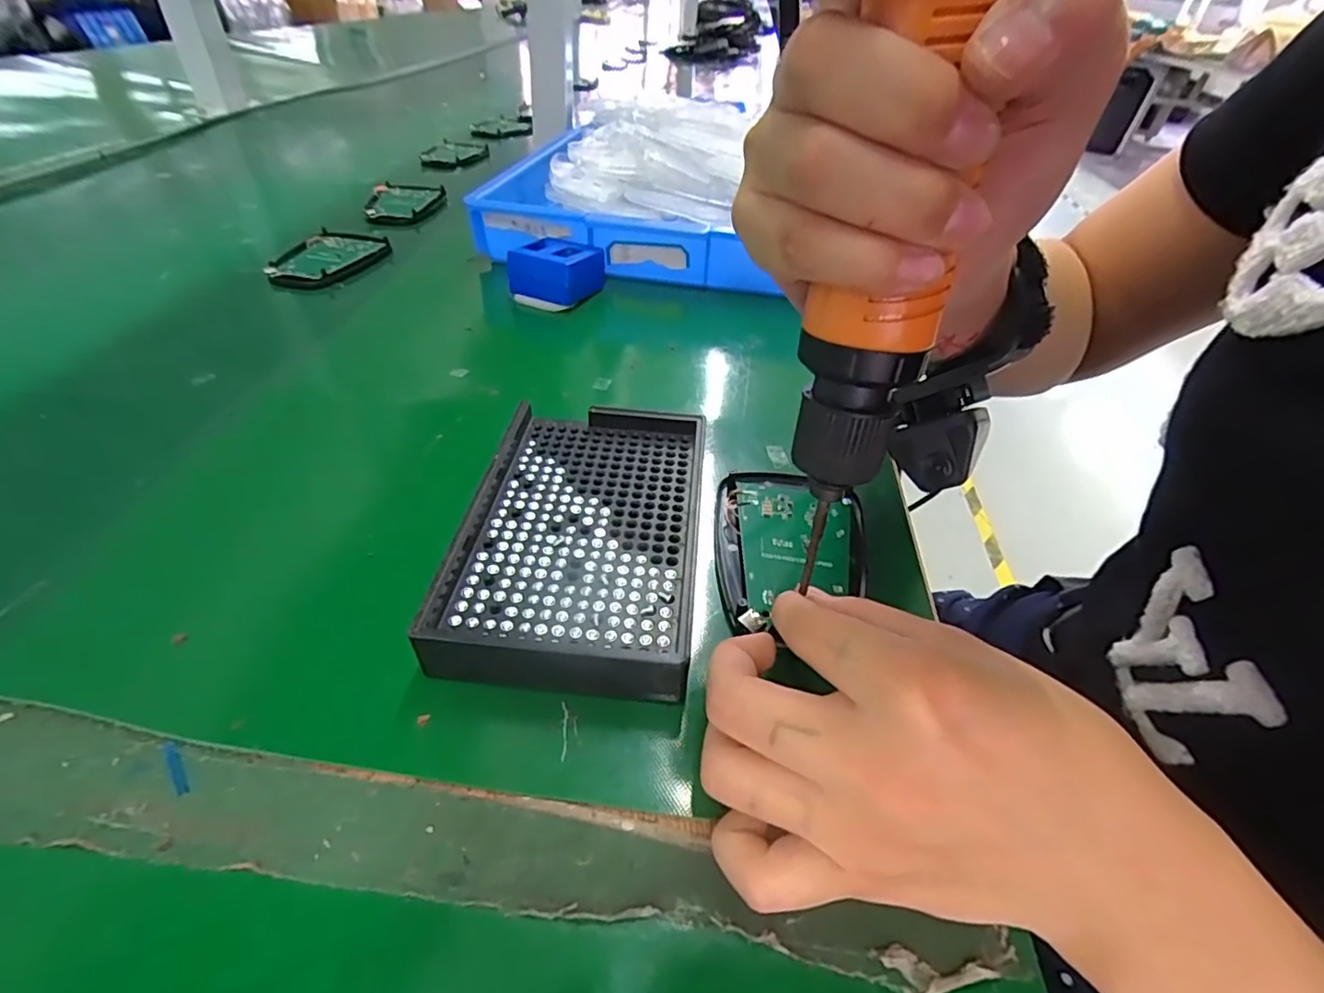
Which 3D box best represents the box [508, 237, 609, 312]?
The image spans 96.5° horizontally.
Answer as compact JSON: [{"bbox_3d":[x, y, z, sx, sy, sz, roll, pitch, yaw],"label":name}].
[{"bbox_3d":[-0.072,-0.160,0.421,0.053,0.033,0.052,20,42,12],"label":"box"}]

